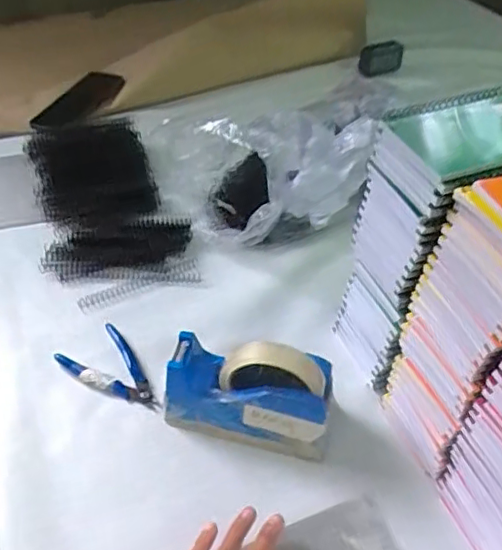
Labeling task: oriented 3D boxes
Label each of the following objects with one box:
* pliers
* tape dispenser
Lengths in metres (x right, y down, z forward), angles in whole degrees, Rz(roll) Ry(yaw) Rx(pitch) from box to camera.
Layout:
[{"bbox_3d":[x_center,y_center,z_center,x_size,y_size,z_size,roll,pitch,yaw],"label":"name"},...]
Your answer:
[{"bbox_3d":[-0.142,0.103,0.601,0.119,0.015,0.073,32,51,27],"label":"pliers"},{"bbox_3d":[-0.001,0.108,0.532,0.157,0.108,0.056,10,44,8],"label":"tape dispenser"}]

